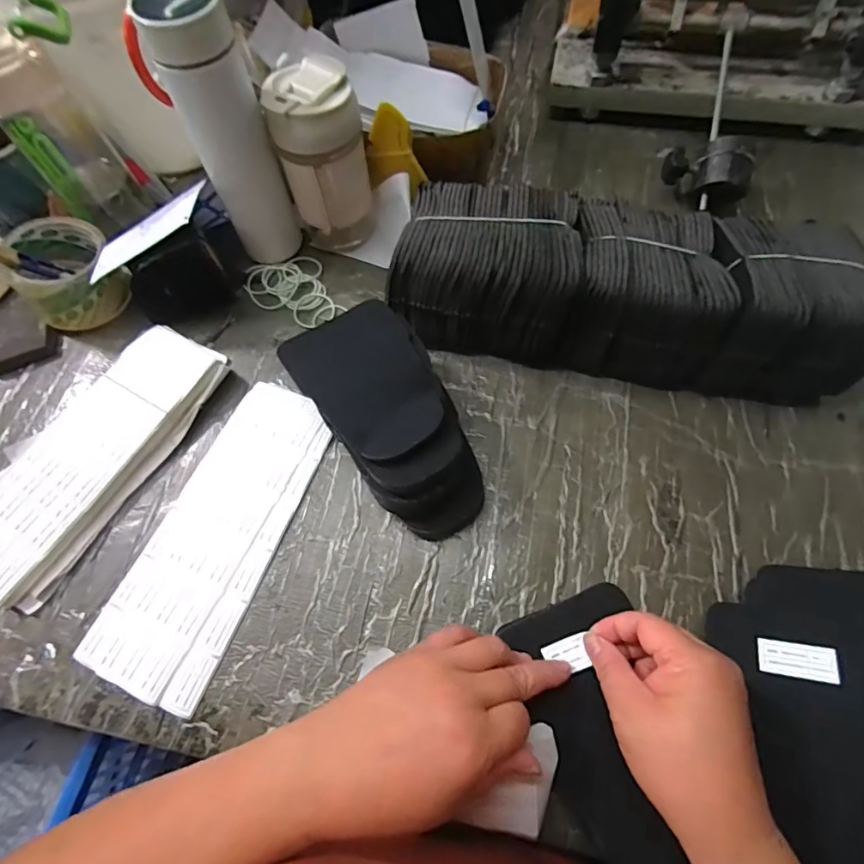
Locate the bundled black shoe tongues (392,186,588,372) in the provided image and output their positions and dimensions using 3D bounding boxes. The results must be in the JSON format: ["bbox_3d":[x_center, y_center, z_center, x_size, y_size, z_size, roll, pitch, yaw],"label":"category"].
[{"bbox_3d":[0.054,-0.153,0.449,0.155,0.098,0.140,14,68,9],"label":"bundled black shoe tongues"}]

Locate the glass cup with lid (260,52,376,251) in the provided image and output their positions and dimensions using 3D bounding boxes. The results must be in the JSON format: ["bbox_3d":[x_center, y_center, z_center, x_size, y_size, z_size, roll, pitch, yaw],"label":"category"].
[{"bbox_3d":[-0.103,-0.257,0.475,0.080,0.153,0.074,-1,66,2],"label":"glass cup with lid"}]

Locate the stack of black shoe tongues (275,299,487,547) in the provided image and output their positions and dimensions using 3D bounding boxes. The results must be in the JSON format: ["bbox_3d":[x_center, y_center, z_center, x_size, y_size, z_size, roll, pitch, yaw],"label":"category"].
[{"bbox_3d":[-0.034,-0.006,0.406,0.102,0.076,0.192,-28,68,-9],"label":"stack of black shoe tongues"}]

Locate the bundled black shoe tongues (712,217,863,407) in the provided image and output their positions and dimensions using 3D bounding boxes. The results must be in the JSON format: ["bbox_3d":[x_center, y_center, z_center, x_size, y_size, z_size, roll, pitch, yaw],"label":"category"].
[{"bbox_3d":[0.297,-0.112,0.420,0.117,0.104,0.139,3,67,4],"label":"bundled black shoe tongues"}]

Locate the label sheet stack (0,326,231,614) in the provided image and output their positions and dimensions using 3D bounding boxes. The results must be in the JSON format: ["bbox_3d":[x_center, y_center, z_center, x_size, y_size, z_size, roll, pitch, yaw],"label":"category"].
[{"bbox_3d":[-0.305,0.013,0.436,0.116,0.024,0.257,29,71,14],"label":"label sheet stack"}]

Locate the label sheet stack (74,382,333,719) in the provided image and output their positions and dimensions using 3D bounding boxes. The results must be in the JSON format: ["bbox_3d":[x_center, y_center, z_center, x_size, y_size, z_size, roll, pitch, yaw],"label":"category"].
[{"bbox_3d":[-0.178,0.078,0.411,0.103,0.009,0.262,19,69,11],"label":"label sheet stack"}]

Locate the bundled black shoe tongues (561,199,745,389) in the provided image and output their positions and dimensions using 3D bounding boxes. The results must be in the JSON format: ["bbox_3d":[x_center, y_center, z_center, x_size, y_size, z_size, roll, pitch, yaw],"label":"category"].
[{"bbox_3d":[0.186,-0.128,0.434,0.118,0.096,0.137,8,67,7],"label":"bundled black shoe tongues"}]

